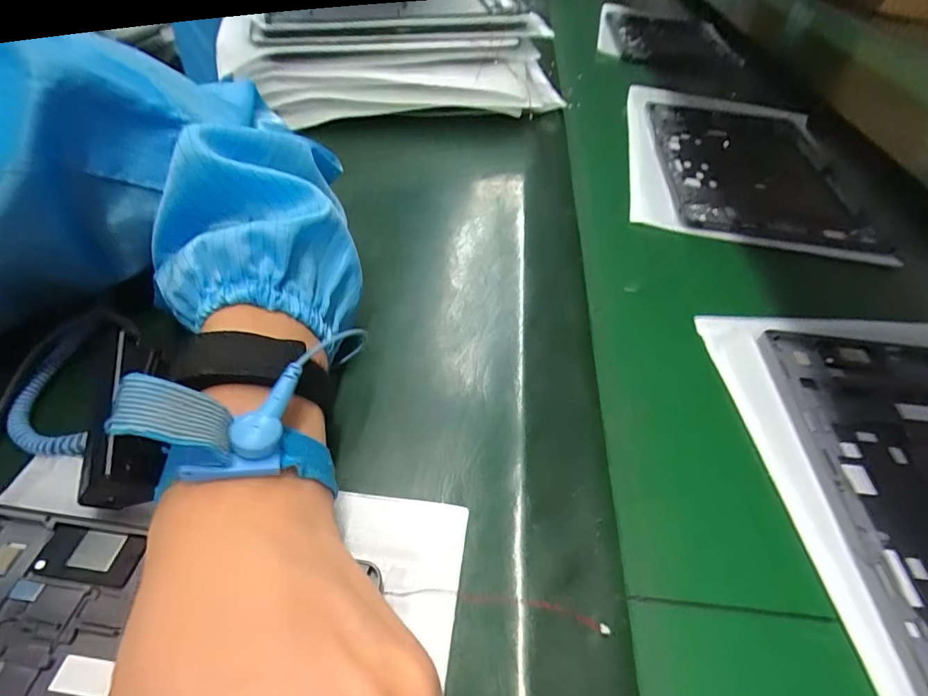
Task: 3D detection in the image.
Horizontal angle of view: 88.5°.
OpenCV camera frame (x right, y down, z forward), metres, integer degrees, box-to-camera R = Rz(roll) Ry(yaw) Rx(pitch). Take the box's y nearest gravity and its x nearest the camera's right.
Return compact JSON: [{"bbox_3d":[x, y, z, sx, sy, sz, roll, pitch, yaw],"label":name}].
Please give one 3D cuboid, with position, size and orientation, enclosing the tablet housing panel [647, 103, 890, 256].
[{"bbox_3d":[0.272,-0.179,0.460,0.163,0.013,0.254,11,47,5],"label":"tablet housing panel"}]

